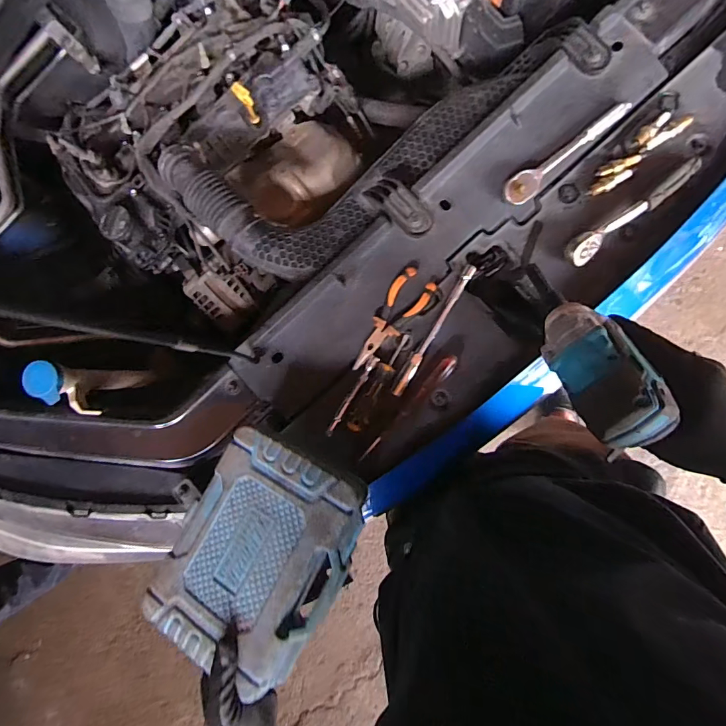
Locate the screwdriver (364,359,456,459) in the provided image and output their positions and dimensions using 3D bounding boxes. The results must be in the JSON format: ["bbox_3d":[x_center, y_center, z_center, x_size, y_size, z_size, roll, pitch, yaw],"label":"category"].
[{"bbox_3d":[0.063,0.062,0.567,0.020,0.017,0.181,41,92,8],"label":"screwdriver"}]

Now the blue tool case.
[{"bbox_3d":[-0.115,0.209,0.459,0.185,0.055,0.231,26,90,8],"label":"blue tool case"}]

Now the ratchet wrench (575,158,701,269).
[{"bbox_3d":[0.350,-0.196,0.544,0.196,0.035,0.026,-39,82,4],"label":"ratchet wrench"}]

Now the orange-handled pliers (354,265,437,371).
[{"bbox_3d":[0.033,-0.058,0.574,0.051,0.023,0.151,42,92,8],"label":"orange-handled pliers"}]

